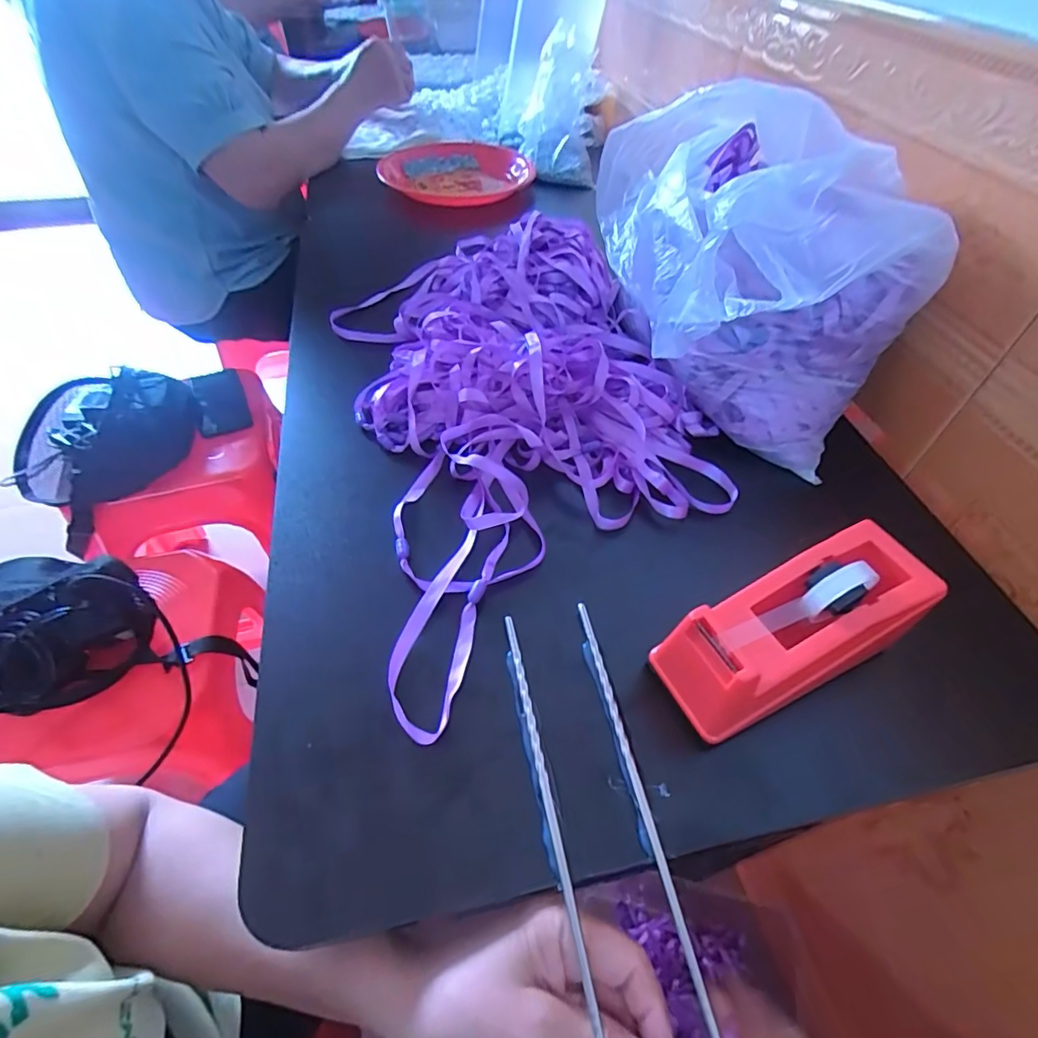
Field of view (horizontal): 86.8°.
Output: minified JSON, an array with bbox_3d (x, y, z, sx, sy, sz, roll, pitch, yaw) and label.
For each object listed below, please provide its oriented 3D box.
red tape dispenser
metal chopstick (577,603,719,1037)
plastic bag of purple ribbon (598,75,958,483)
[{"bbox_3d":[0.156,0.062,0.315,0.157,0.069,0.063,-20,53,-17],"label":"red tape dispenser"},{"bbox_3d":[0.062,0.140,0.296,0.006,0.008,0.214,-10,53,-6],"label":"metal chopstick"},{"bbox_3d":[0.168,-0.198,0.446,0.272,0.193,0.193,27,54,21],"label":"plastic bag of purple ribbon"}]

